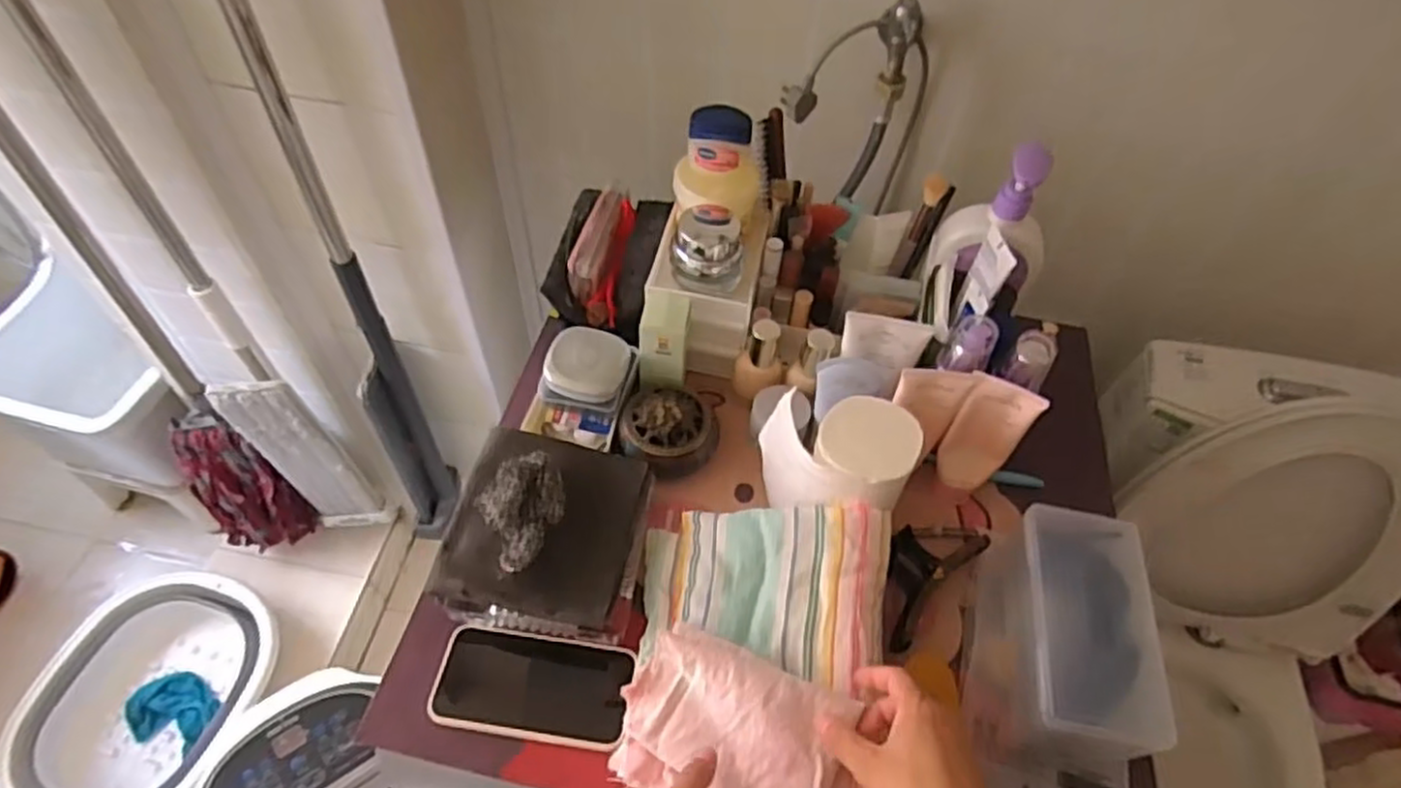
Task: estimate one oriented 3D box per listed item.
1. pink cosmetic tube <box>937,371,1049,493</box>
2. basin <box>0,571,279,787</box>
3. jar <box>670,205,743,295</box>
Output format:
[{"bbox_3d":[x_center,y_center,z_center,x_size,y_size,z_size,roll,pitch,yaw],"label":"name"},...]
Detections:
[{"bbox_3d":[0.241,0.038,0.634,0.056,0.121,0.034,26,59,19],"label":"pink cosmetic tube"},{"bbox_3d":[-0.830,0.463,1.137,0.290,0.108,0.374,14,56,11],"label":"basin"},{"bbox_3d":[0.006,-0.136,0.701,0.066,0.051,0.080,-1,55,1],"label":"jar"}]

